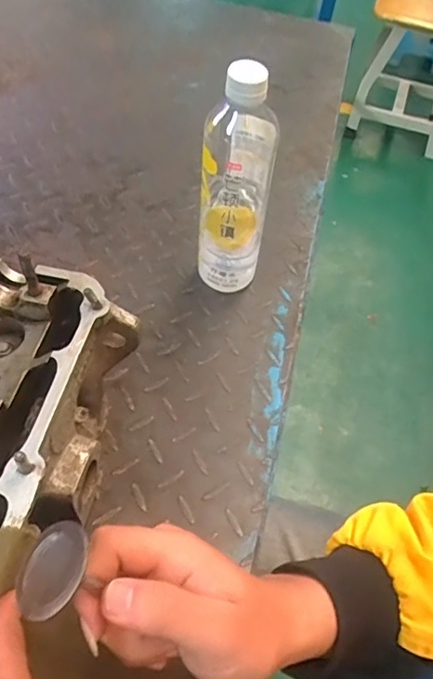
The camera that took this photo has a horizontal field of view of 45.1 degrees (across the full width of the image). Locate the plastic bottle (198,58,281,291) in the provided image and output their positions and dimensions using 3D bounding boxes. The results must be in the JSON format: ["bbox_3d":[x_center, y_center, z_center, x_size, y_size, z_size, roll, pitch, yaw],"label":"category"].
[{"bbox_3d":[0.017,-0.135,0.472,0.061,0.220,0.070,11,51,3],"label":"plastic bottle"}]

